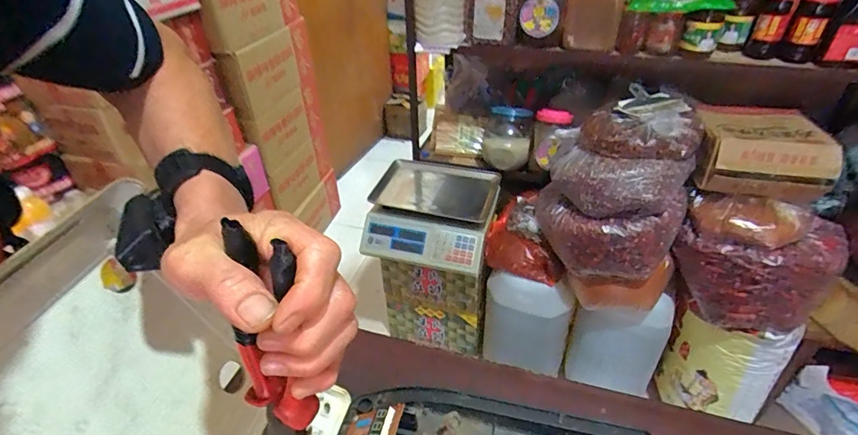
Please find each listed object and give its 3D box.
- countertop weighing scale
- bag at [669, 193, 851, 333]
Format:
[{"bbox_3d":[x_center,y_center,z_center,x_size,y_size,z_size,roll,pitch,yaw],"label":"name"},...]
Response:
[{"bbox_3d":[0.010,-0.019,1.274,0.338,0.119,0.315,8,38,14],"label":"countertop weighing scale"},{"bbox_3d":[0.735,0.083,1.005,0.283,0.225,0.269,-23,42,-25],"label":"bag"}]

